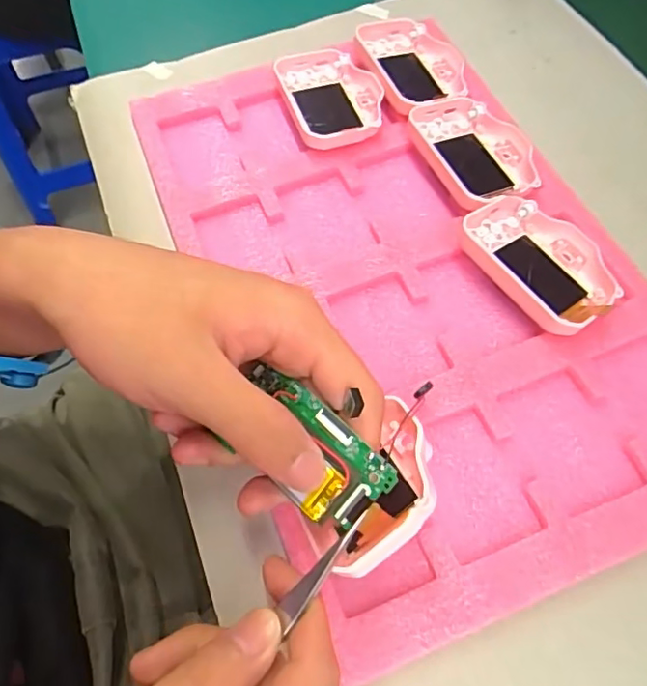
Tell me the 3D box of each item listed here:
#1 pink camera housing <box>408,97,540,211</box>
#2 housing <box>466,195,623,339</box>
[{"bbox_3d":[0.096,-0.116,0.351,0.060,0.019,0.087,-21,63,-9],"label":"pink camera housing"},{"bbox_3d":[0.117,-0.045,0.308,0.060,0.022,0.084,-37,67,-17],"label":"housing"}]

